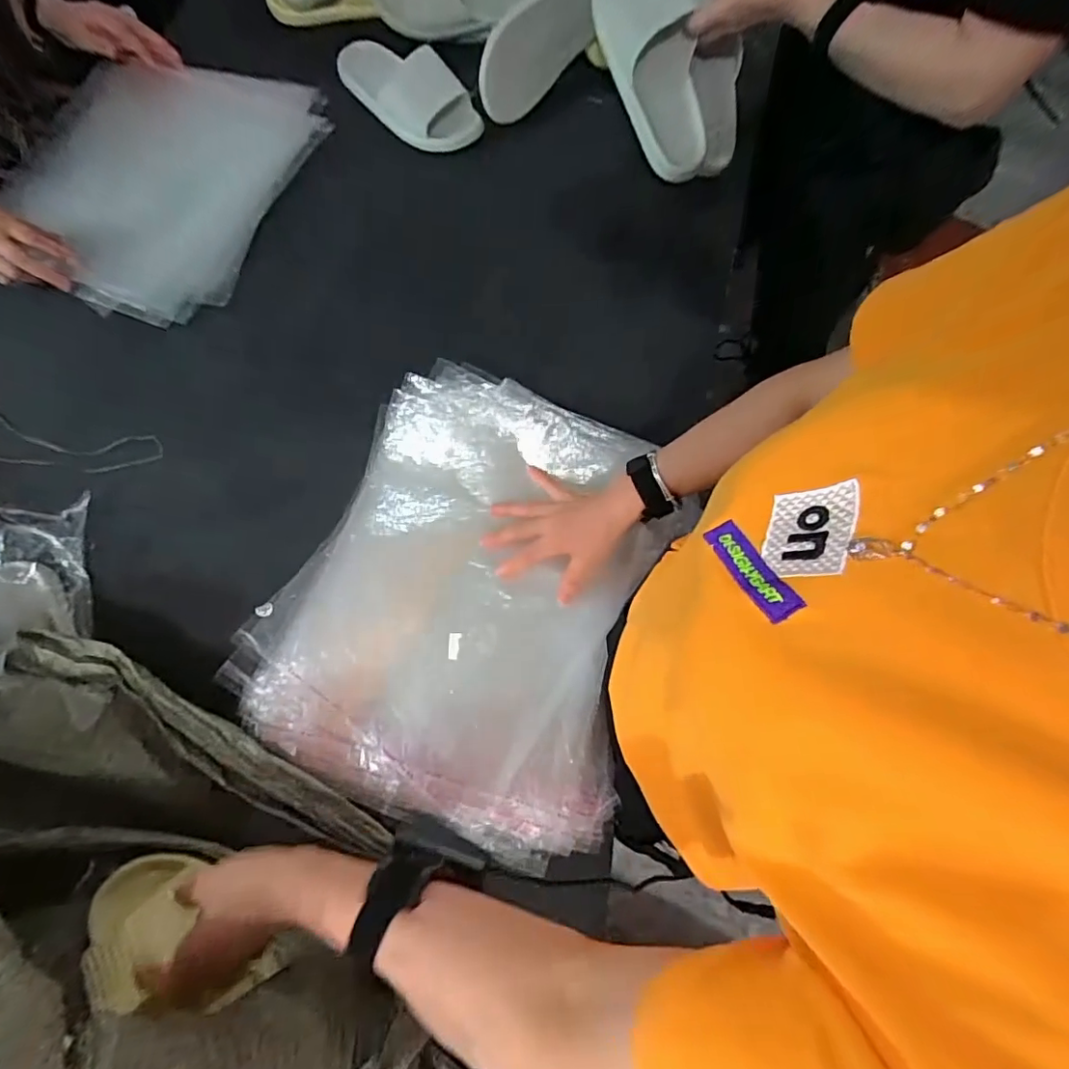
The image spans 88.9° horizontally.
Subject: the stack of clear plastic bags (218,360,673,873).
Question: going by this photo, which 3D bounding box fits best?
[{"bbox_3d":[-0.052,0.047,0.545,0.340,0.056,0.427,19,73,7],"label":"stack of clear plastic bags"}]

